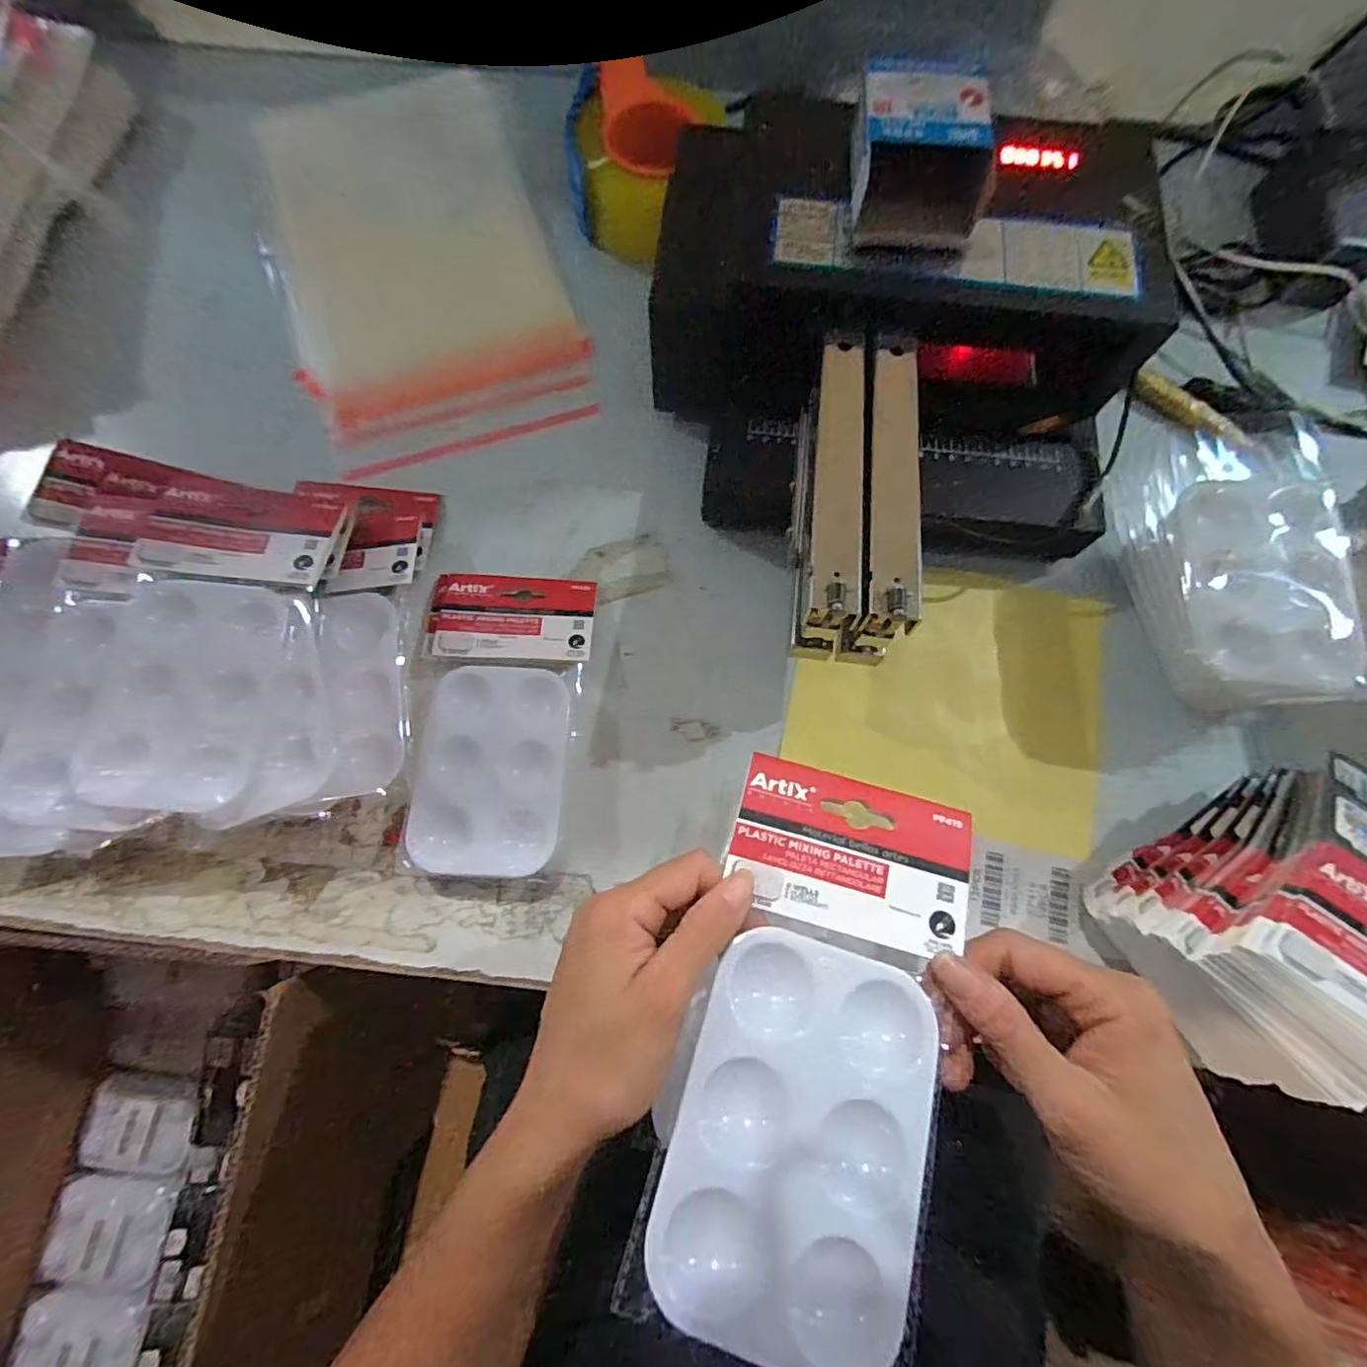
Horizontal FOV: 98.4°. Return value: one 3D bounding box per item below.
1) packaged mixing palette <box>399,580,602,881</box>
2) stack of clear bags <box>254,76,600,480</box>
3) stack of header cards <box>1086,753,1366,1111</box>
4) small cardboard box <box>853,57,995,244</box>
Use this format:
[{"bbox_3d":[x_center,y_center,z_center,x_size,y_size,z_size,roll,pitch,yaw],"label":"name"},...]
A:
[{"bbox_3d":[-0.116,0.016,0.366,0.103,0.018,0.194,3,69,-2],"label":"packaged mixing palette"},{"bbox_3d":[-0.225,-0.351,0.490,0.213,0.018,0.384,-21,76,-6],"label":"stack of clear bags"},{"bbox_3d":[0.329,0.126,0.313,0.158,0.093,0.127,-33,77,-9],"label":"stack of header cards"},{"bbox_3d":[0.136,-0.305,0.340,0.073,0.038,0.093,5,75,1],"label":"small cardboard box"}]

